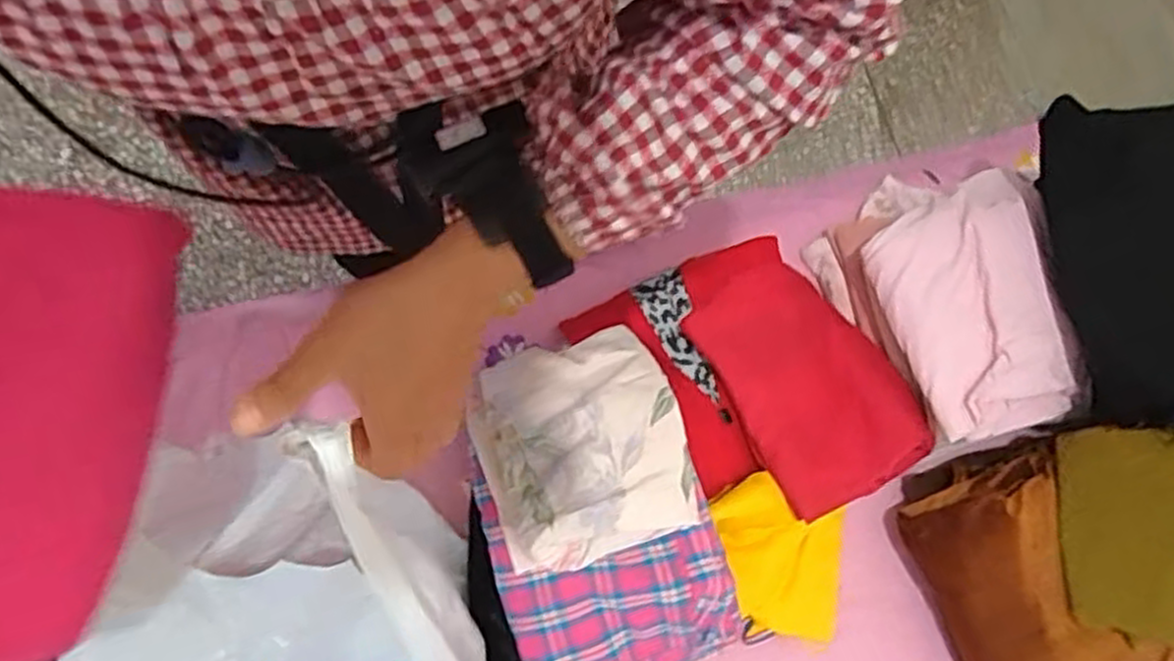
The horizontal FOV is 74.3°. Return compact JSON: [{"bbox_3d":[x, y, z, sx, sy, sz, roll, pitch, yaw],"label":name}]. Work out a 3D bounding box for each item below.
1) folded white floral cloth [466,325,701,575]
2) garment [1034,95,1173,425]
[{"bbox_3d":[-0.004,0.091,0.658,0.171,0.053,0.191,-17,65,-13],"label":"folded white floral cloth"},{"bbox_3d":[0.469,-0.064,0.642,0.144,0.045,0.270,-11,81,33],"label":"garment"}]

